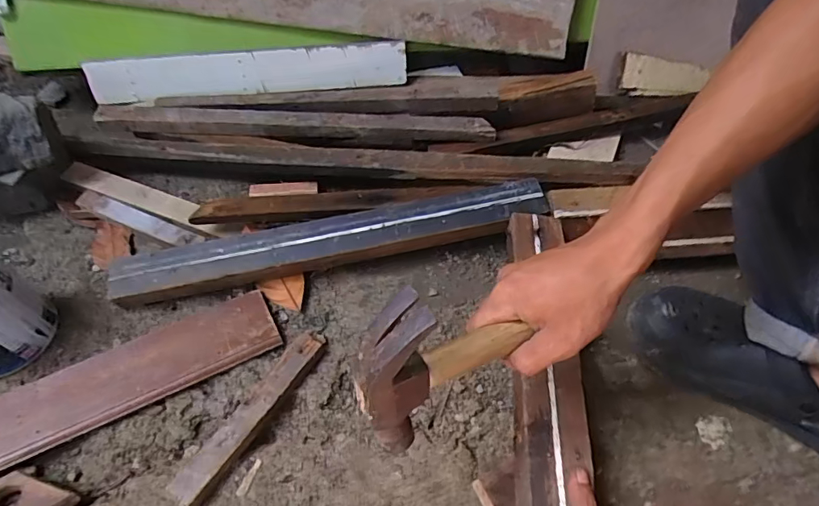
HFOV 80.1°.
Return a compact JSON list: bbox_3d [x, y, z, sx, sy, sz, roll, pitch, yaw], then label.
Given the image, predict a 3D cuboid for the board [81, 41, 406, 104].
[{"bbox_3d":[-0.254,-0.291,0.787,0.490,0.065,0.018,-6,38,-5],"label":"board"}]

